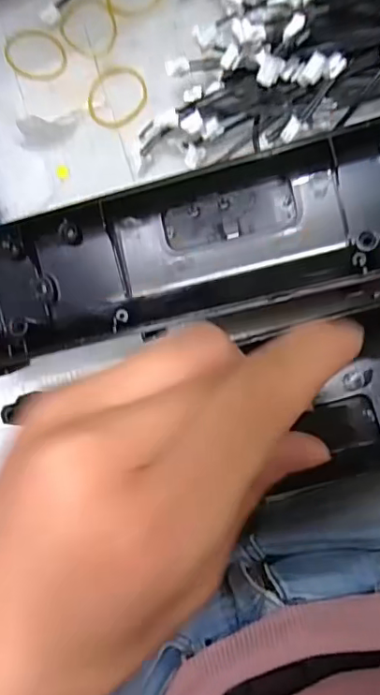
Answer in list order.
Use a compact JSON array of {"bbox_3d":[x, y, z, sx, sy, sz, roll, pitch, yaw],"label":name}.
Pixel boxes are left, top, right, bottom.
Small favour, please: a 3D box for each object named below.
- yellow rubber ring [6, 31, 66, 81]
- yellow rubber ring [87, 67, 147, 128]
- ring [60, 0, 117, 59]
[{"bbox_3d":[-0.079,-0.149,0.275,0.035,0.004,0.025,23,90,10],"label":"yellow rubber ring"},{"bbox_3d":[-0.036,-0.125,0.267,0.029,0.004,0.031,-1,86,9],"label":"yellow rubber ring"},{"bbox_3d":[-0.050,-0.161,0.271,0.029,0.004,0.029,0,92,2],"label":"ring"}]

